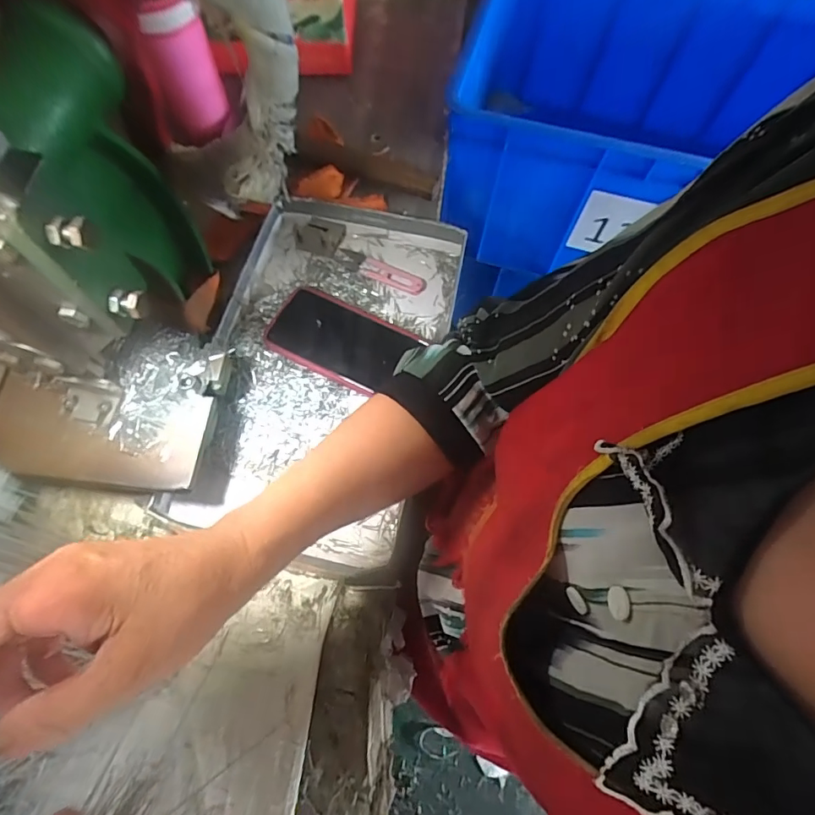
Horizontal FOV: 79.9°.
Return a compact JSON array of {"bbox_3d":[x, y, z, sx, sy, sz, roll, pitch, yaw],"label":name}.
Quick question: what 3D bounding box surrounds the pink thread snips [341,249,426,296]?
[{"bbox_3d":[-0.028,-0.146,0.515,0.098,0.006,0.029,22,69,7],"label":"pink thread snips"}]

